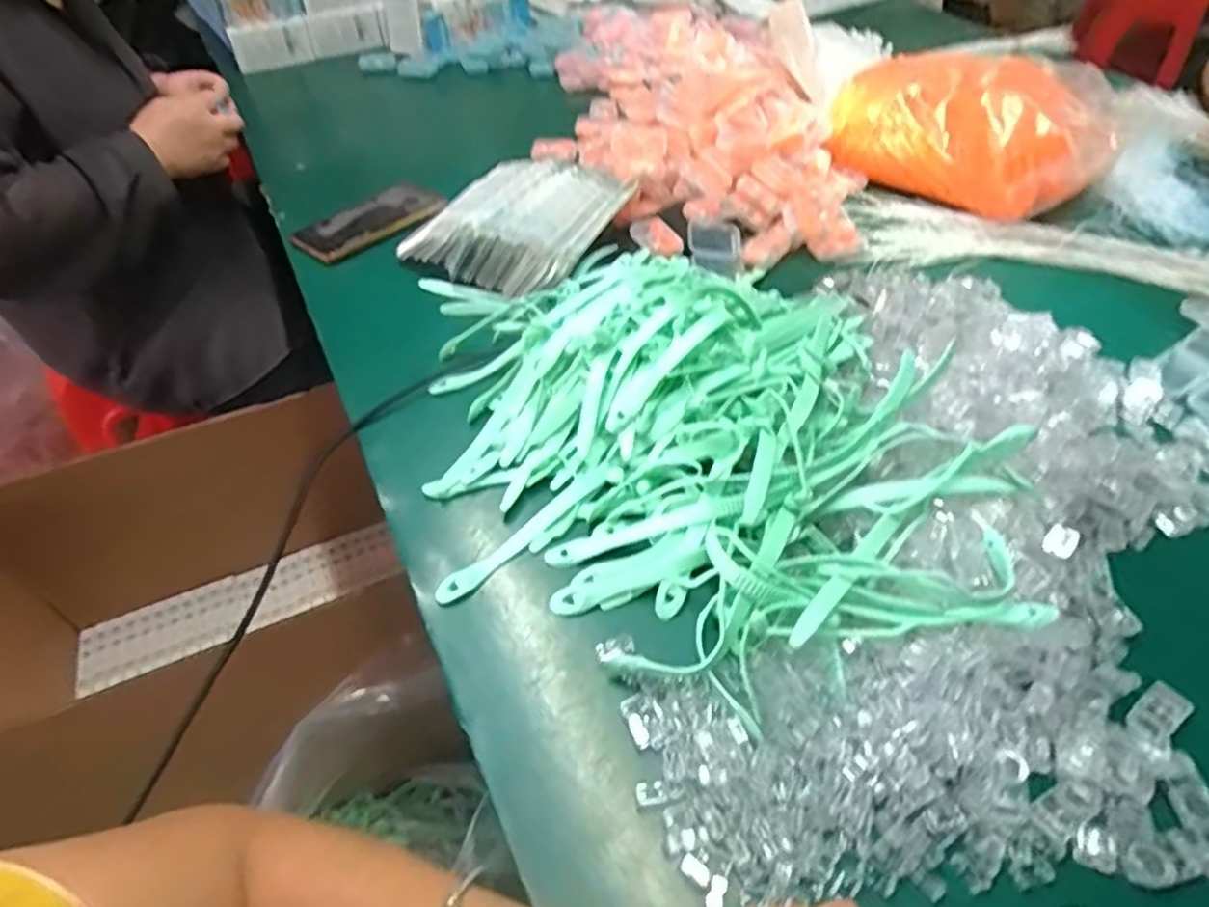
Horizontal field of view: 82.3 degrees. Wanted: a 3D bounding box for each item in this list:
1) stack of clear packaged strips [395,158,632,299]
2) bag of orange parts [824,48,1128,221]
[{"bbox_3d":[-0.079,-0.231,0.691,0.206,0.055,0.180,29,54,25],"label":"stack of clear packaged strips"},{"bbox_3d":[0.436,-0.394,0.805,0.268,0.093,0.277,29,54,25],"label":"bag of orange parts"}]

